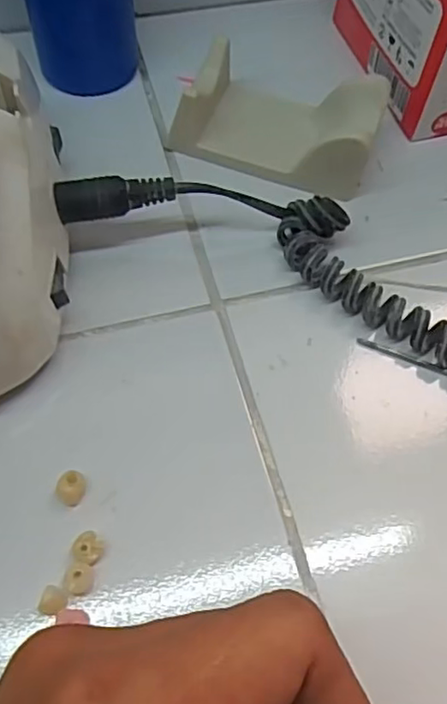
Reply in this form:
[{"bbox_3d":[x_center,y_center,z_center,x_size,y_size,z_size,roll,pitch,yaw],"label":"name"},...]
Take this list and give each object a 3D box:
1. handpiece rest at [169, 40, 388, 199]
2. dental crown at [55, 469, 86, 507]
[{"bbox_3d":[0.026,-0.108,0.282,0.088,0.030,0.051,18,63,8],"label":"handpiece rest"},{"bbox_3d":[-0.052,0.046,0.211,0.008,0.007,0.011,21,63,9],"label":"dental crown"}]

